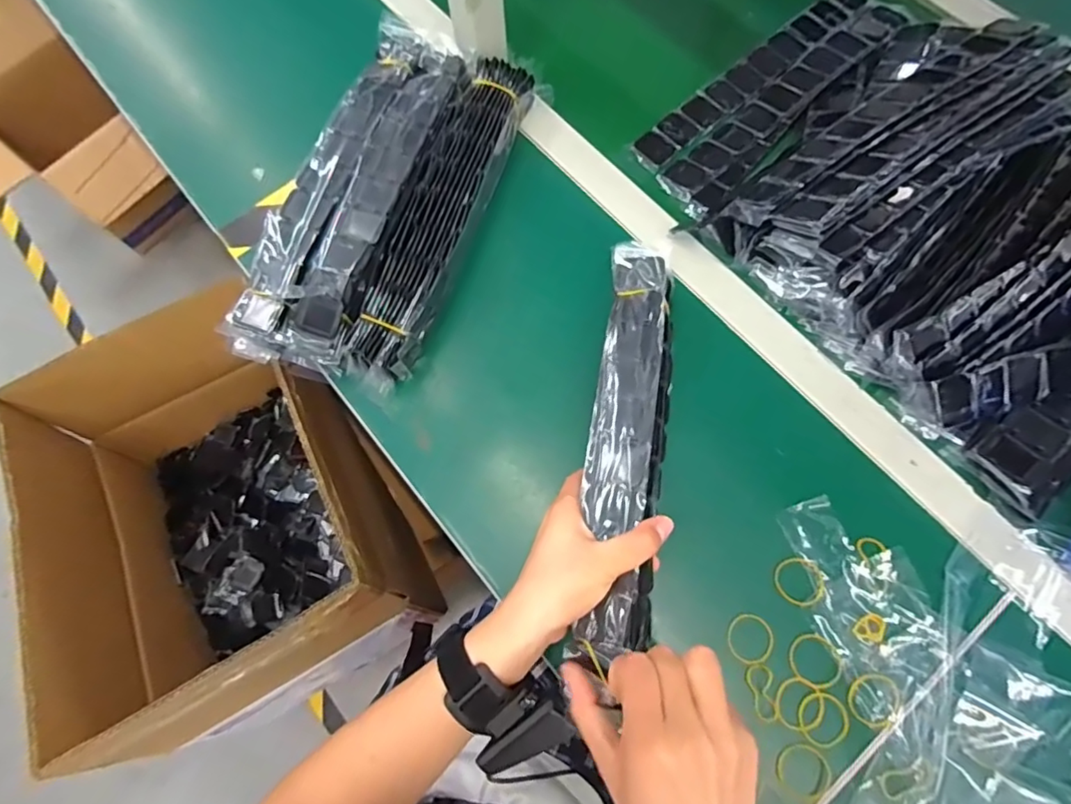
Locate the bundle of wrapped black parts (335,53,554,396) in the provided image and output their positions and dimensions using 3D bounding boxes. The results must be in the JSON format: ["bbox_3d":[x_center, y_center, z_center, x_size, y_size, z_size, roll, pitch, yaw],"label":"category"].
[{"bbox_3d":[-0.080,-0.169,0.501,0.064,0.043,0.337,17,74,7],"label":"bundle of wrapped black parts"}]

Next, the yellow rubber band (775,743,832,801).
[{"bbox_3d":[0.187,0.257,0.382,0.033,0.004,0.036,-1,72,2],"label":"yellow rubber band"}]

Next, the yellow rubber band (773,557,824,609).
[{"bbox_3d":[0.201,0.136,0.415,0.036,0.004,0.035,-1,72,2],"label":"yellow rubber band"}]

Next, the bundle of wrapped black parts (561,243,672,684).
[{"bbox_3d":[0.069,0.022,0.403,0.056,0.042,0.314,8,68,3],"label":"bundle of wrapped black parts"}]

